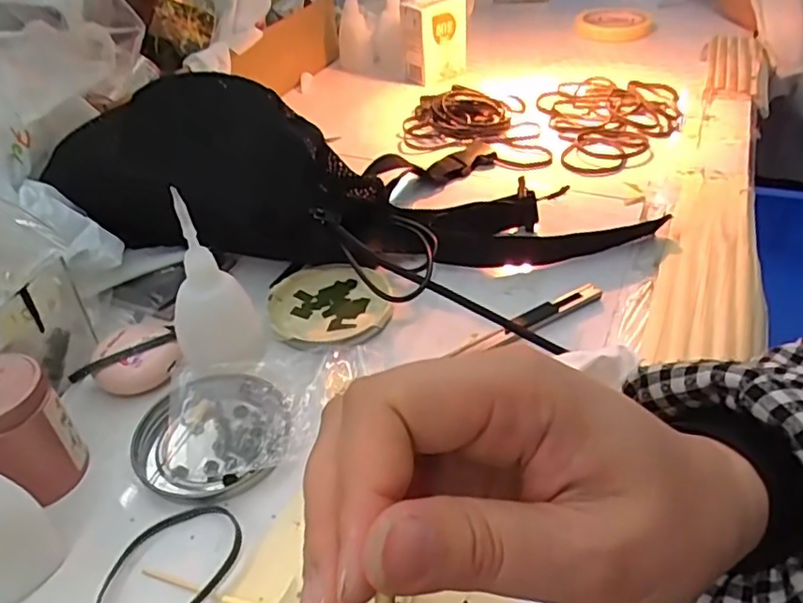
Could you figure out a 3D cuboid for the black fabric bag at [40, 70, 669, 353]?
[{"bbox_3d":[-0.047,-0.086,0.438,0.401,0.098,0.161,13,42,17],"label":"black fabric bag"}]

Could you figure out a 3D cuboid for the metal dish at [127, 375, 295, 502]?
[{"bbox_3d":[-0.099,0.067,0.327,0.081,0.009,0.074,-1,40,1],"label":"metal dish"}]

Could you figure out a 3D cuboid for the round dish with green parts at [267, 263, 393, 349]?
[{"bbox_3d":[-0.049,0.005,0.404,0.071,0.012,0.080,-24,44,-24],"label":"round dish with green parts"}]

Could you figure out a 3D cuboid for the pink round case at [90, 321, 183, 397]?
[{"bbox_3d":[-0.152,0.031,0.363,0.045,0.018,0.048,-1,40,1],"label":"pink round case"}]

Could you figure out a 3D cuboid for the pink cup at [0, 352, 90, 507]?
[{"bbox_3d":[-0.184,0.063,0.298,0.041,0.064,0.043,-1,40,1],"label":"pink cup"}]

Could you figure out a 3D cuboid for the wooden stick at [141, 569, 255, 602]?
[{"bbox_3d":[-0.086,0.123,0.267,0.060,0.004,0.006,13,42,18],"label":"wooden stick"}]

